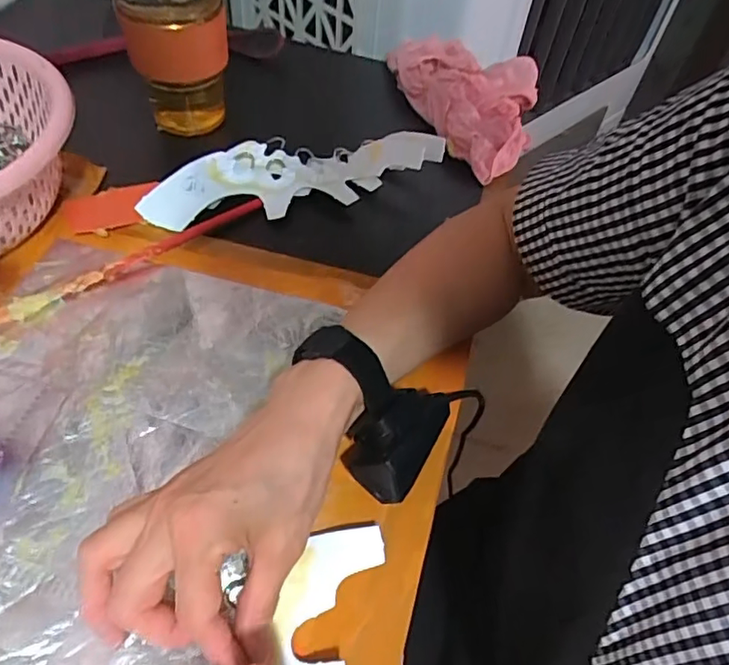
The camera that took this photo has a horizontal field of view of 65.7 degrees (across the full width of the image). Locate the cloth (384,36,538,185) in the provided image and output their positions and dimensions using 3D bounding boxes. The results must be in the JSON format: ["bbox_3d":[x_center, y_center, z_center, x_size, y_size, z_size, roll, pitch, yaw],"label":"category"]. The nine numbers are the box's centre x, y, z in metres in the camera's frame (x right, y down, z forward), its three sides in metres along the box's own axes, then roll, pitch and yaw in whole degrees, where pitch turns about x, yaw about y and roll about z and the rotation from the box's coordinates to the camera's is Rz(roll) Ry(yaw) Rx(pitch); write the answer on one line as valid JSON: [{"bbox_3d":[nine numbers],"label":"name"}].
[{"bbox_3d":[0.123,-0.239,0.566,0.128,0.051,0.170,-20,56,-19],"label":"cloth"}]

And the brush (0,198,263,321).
[{"bbox_3d":[-0.171,-0.060,0.431,0.216,0.015,0.015,-34,62,-27],"label":"brush"}]

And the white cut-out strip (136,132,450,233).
[{"bbox_3d":[-0.060,-0.144,0.496,0.257,0.039,0.096,-7,53,-10],"label":"white cut-out strip"}]

